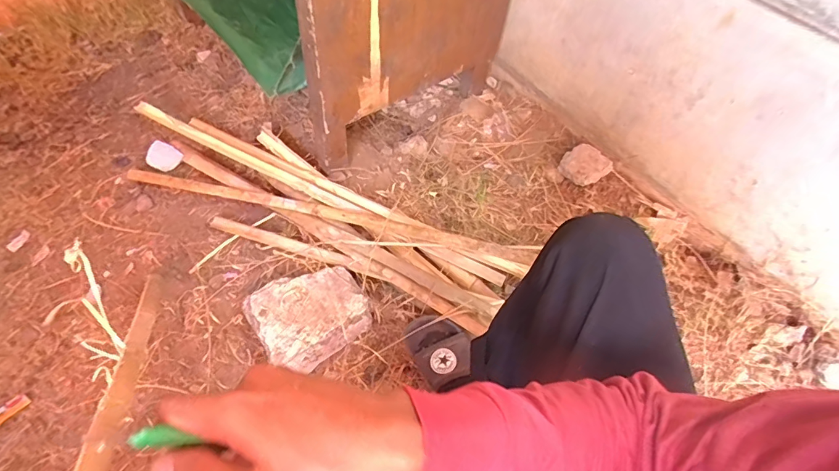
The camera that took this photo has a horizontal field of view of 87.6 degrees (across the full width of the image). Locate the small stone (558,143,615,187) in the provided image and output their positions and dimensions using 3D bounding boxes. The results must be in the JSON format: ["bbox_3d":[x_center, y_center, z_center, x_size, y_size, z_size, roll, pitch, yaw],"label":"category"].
[{"bbox_3d":[0.382,-0.164,1.007,0.112,0.056,0.086,-29,62,-18],"label":"small stone"}]

